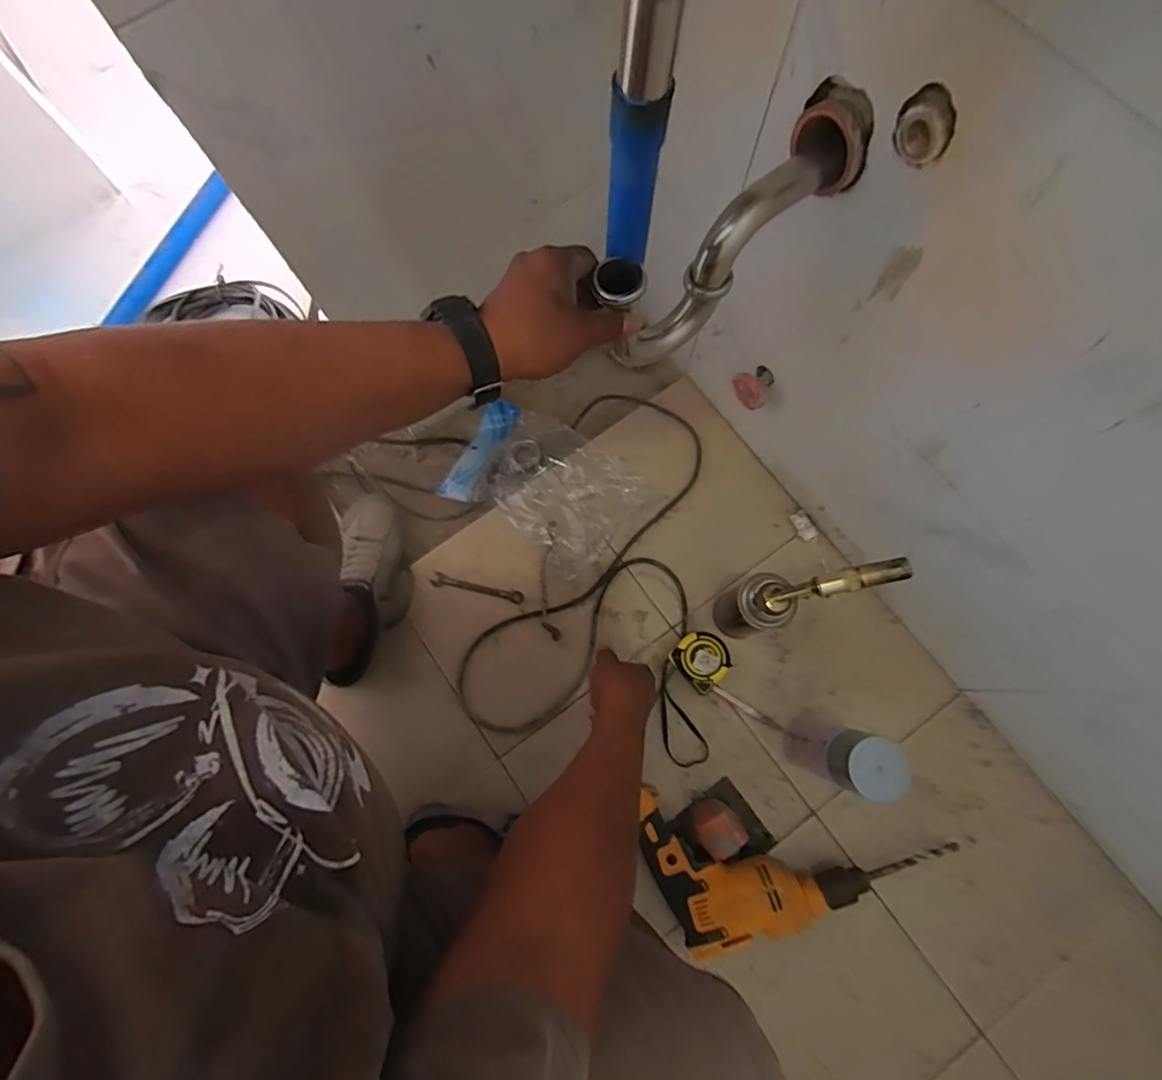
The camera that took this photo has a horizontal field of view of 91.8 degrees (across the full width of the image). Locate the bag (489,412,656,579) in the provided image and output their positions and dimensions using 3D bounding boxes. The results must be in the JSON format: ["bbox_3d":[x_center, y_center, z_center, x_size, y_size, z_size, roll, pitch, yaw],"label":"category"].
[{"bbox_3d":[-0.036,-0.082,0.865,0.244,0.047,0.178,42,82,10],"label":"bag"}]

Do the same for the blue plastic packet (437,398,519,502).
[{"bbox_3d":[-0.158,-0.140,0.881,0.056,0.034,0.186,24,67,7],"label":"blue plastic packet"}]

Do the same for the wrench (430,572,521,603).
[{"bbox_3d":[-0.152,0.072,0.833,0.137,0.008,0.020,12,78,4],"label":"wrench"}]

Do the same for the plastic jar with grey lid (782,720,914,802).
[{"bbox_3d":[0.302,0.253,0.670,0.060,0.219,0.057,0,77,1],"label":"plastic jar with grey lid"}]

